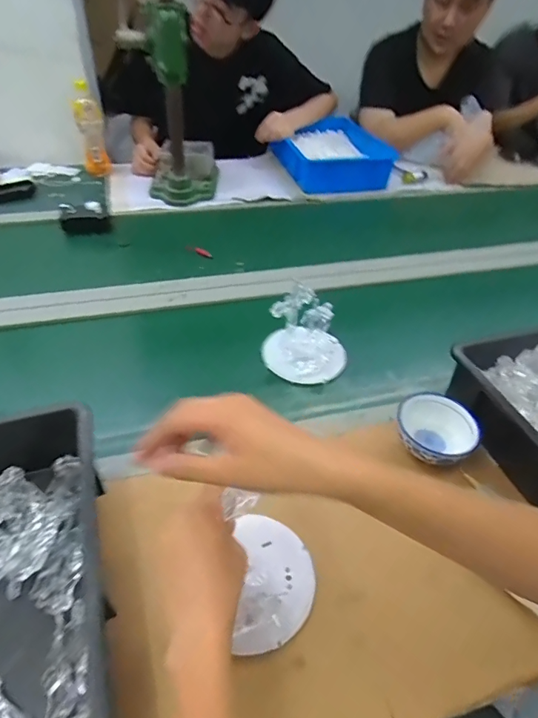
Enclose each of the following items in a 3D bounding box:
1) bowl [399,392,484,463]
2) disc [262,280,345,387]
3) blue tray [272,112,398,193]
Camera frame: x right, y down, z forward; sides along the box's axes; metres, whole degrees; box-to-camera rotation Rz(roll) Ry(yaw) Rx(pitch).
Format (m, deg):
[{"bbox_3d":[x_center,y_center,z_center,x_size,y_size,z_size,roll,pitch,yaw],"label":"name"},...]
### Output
[{"bbox_3d":[0.210,0.098,0.567,0.098,0.052,0.097,1,44,-1],"label":"bowl"},{"bbox_3d":[0.061,-0.039,0.693,0.127,0.097,0.116,1,44,-1],"label":"disc"},{"bbox_3d":[0.201,-0.676,1.446,0.329,0.099,0.459,-7,44,-10],"label":"blue tray"}]

